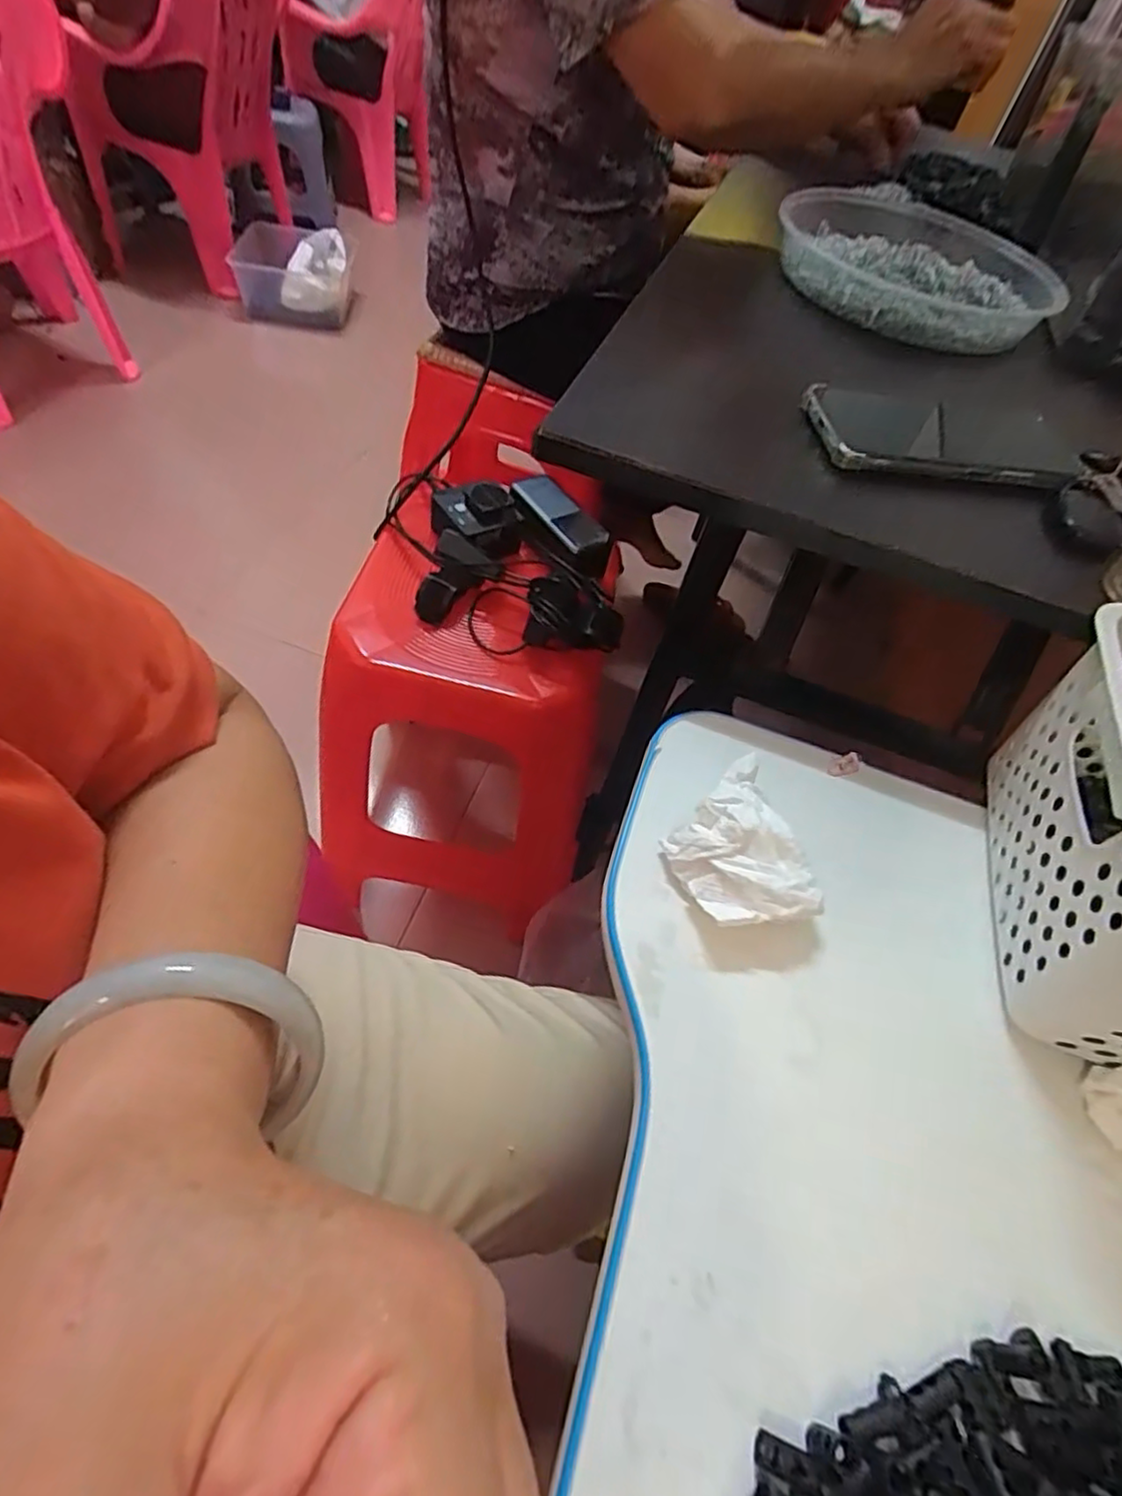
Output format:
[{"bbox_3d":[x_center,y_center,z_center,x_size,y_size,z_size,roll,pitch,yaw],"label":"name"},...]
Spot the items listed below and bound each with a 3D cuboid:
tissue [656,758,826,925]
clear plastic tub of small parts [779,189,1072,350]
[{"bbox_3d":[0.085,0.047,0.330,0.063,0.033,0.085,-10,57,-17],"label":"tissue"},{"bbox_3d":[0.284,-0.410,0.565,0.220,0.045,0.254,-21,61,-23],"label":"clear plastic tub of small parts"}]

